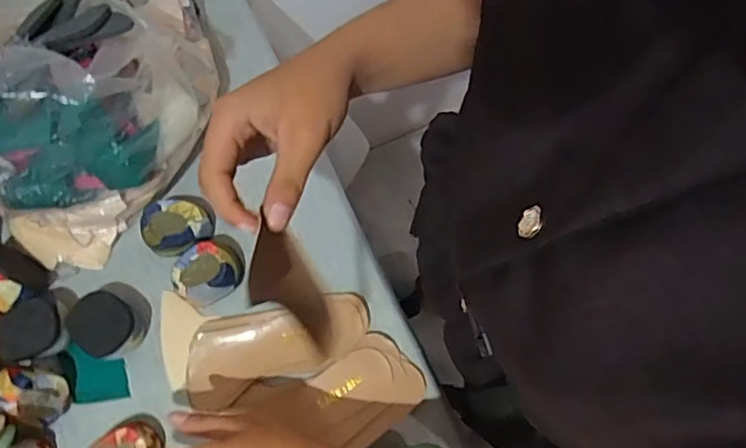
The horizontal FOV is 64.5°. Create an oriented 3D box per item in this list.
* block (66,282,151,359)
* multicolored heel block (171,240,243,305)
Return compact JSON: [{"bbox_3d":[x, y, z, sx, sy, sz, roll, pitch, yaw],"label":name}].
[{"bbox_3d":[-0.240,0.086,0.537,0.061,0.043,0.066,17,74,6],"label":"block"},{"bbox_3d":[-0.155,0.044,0.550,0.059,0.031,0.050,-36,76,-10],"label":"multicolored heel block"}]

